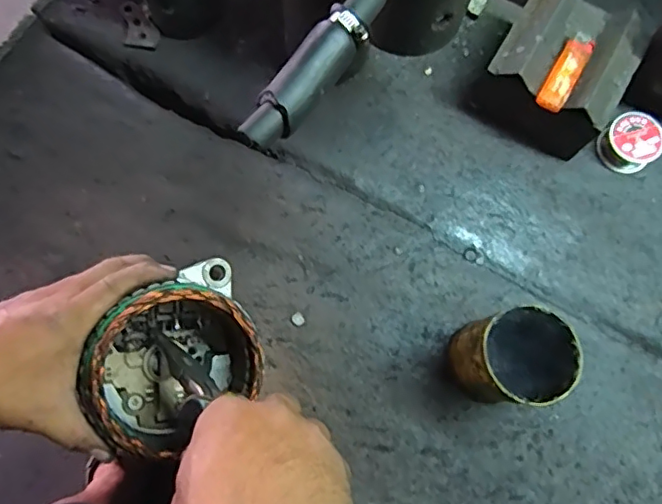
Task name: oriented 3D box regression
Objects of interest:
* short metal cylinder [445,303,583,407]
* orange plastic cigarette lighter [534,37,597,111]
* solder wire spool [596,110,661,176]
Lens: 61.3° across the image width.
[{"bbox_3d":[0.145,0.091,0.469,0.077,0.114,0.070,0,74,-1],"label":"short metal cylinder"},{"bbox_3d":[0.218,-0.165,0.517,0.026,0.009,0.078,31,75,7],"label":"orange plastic cigarette lighter"},{"bbox_3d":[0.307,-0.111,0.571,0.047,0.035,0.054,-42,79,-11],"label":"solder wire spool"}]

